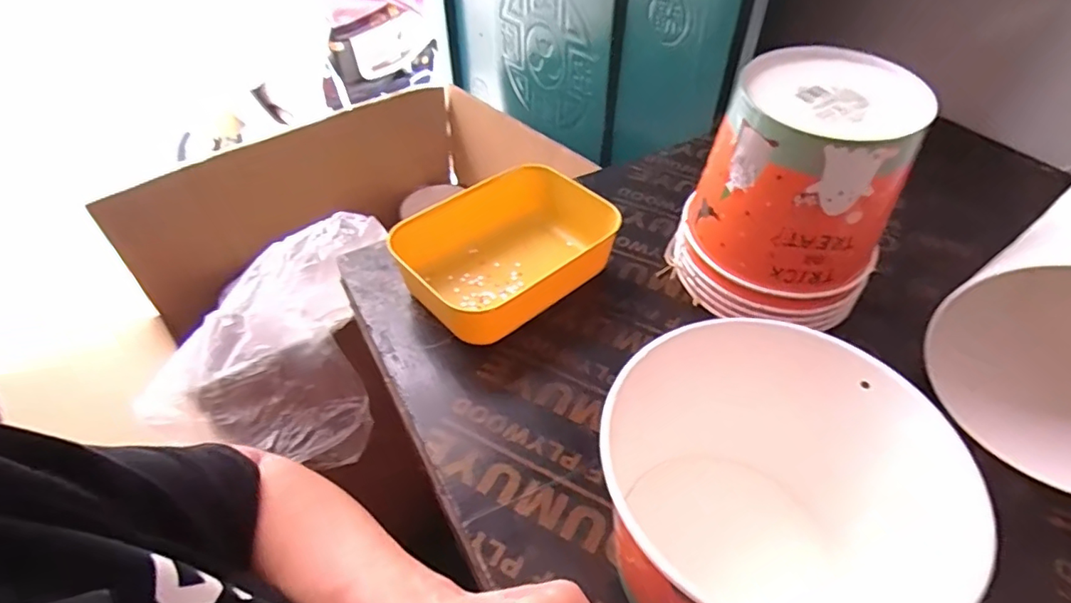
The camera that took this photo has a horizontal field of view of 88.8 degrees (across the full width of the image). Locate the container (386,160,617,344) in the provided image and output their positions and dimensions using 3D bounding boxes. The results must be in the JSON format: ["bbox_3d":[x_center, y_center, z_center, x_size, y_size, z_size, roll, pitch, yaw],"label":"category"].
[{"bbox_3d":[-0.031,-0.042,0.509,0.170,0.058,0.145,-33,54,-27],"label":"container"}]

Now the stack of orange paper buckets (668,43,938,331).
[{"bbox_3d":[0.207,-0.082,0.453,0.137,0.186,0.133,-13,47,-11],"label":"stack of orange paper buckets"}]

